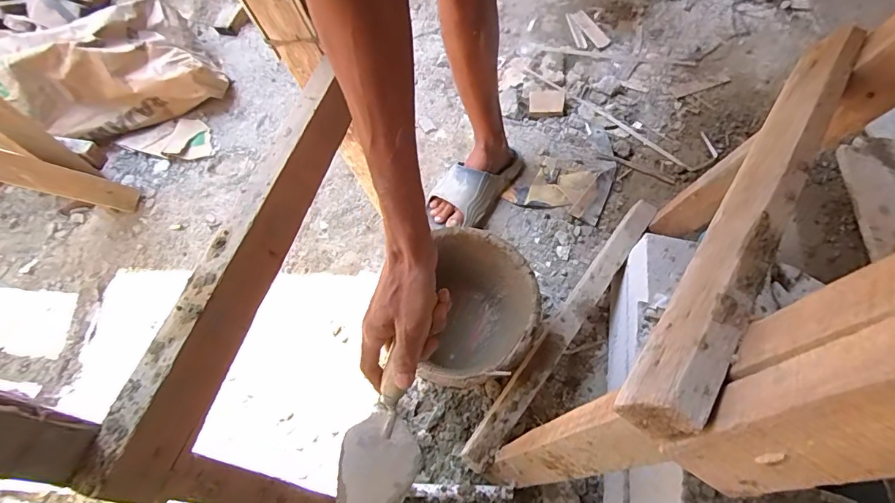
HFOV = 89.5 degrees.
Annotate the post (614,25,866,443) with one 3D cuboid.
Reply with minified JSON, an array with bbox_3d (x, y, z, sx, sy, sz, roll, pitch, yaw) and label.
[{"bbox_3d":[0.267,-0.063,0.375,0.043,0.049,0.480,30,62,22],"label":"post"}]

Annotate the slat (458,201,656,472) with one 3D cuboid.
[{"bbox_3d":[0.206,0.113,0.763,0.043,0.021,0.560,31,63,22],"label":"slat"}]

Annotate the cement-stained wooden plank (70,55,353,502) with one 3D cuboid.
[{"bbox_3d":[-0.174,-0.017,0.413,0.043,0.056,0.437,9,57,10],"label":"cement-stained wooden plank"}]

